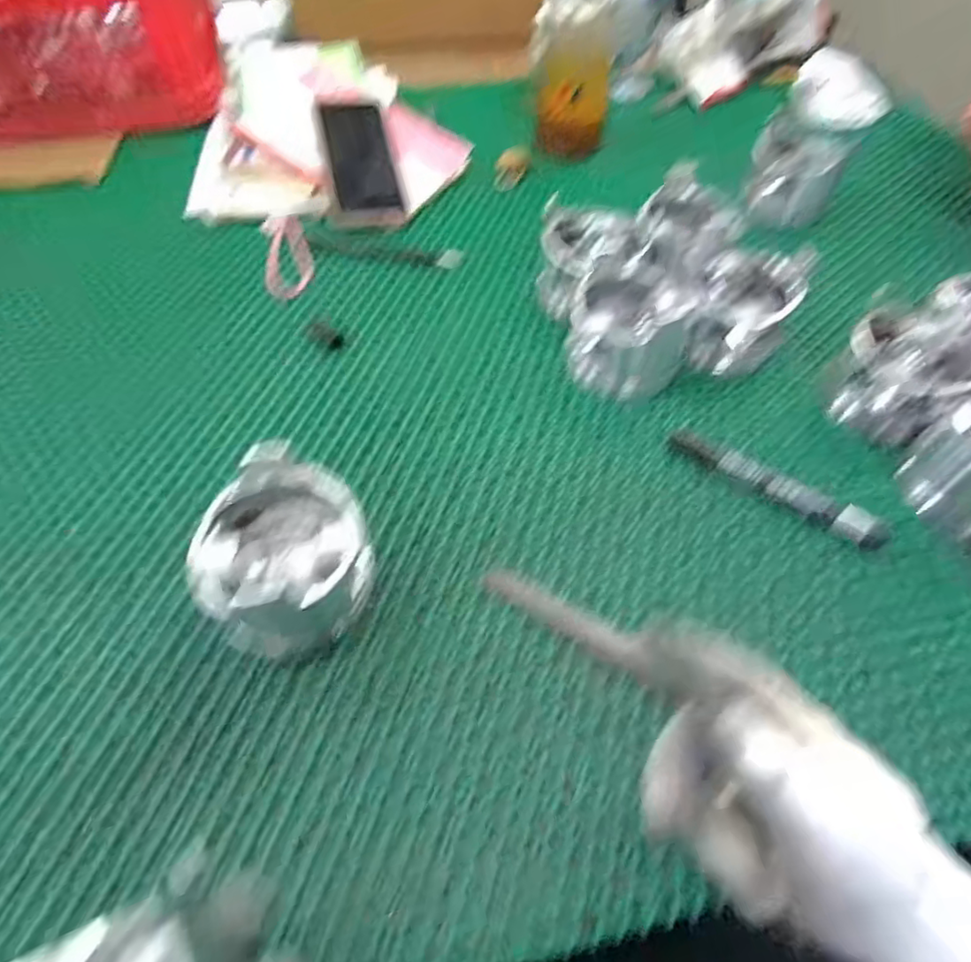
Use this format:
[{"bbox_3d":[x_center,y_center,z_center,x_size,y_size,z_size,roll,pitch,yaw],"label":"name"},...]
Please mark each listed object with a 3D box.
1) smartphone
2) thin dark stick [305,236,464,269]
[{"bbox_3d":[-0.125,-0.322,0.596,0.070,0.010,0.158,-8,75,-18],"label":"smartphone"},{"bbox_3d":[-0.096,-0.217,0.557,0.146,0.008,0.026,6,53,3],"label":"thin dark stick"}]

